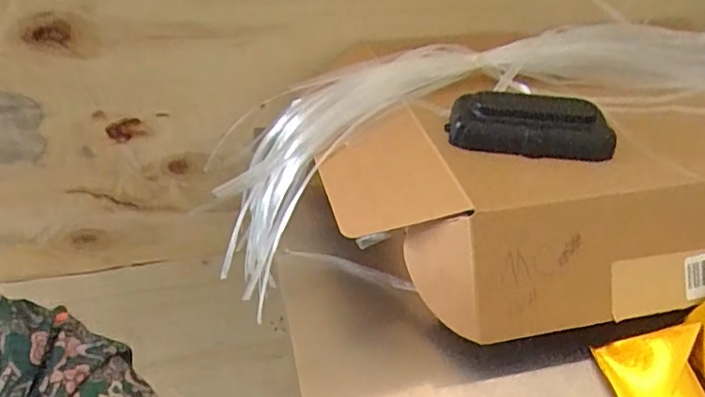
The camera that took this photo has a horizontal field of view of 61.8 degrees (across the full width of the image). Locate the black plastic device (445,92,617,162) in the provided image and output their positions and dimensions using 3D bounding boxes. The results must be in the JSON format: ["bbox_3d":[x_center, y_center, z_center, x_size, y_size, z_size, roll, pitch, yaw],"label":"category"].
[{"bbox_3d":[0.122,-0.050,0.399,0.109,0.032,0.039,9,34,10],"label":"black plastic device"}]

